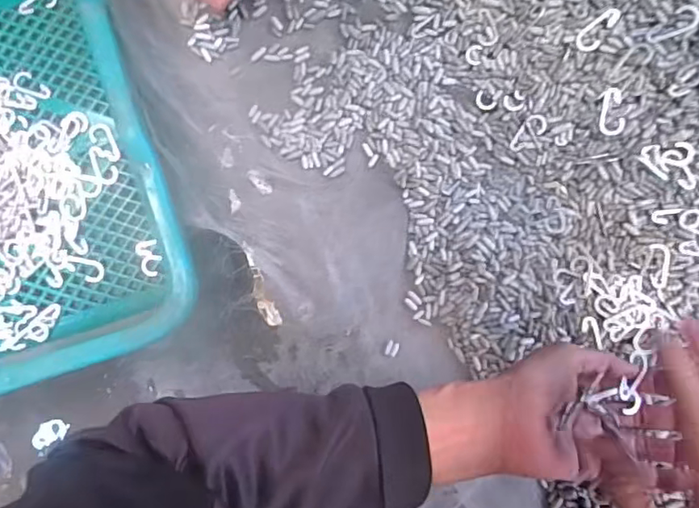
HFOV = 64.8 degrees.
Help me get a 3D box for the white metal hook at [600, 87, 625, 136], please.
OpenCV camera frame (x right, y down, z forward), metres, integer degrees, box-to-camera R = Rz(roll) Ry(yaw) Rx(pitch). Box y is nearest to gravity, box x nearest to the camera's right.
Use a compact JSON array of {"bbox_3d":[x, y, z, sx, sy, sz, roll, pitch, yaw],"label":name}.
[{"bbox_3d":[0.211,-0.114,0.444,0.017,0.008,0.037,-8,107,1],"label":"white metal hook"}]

